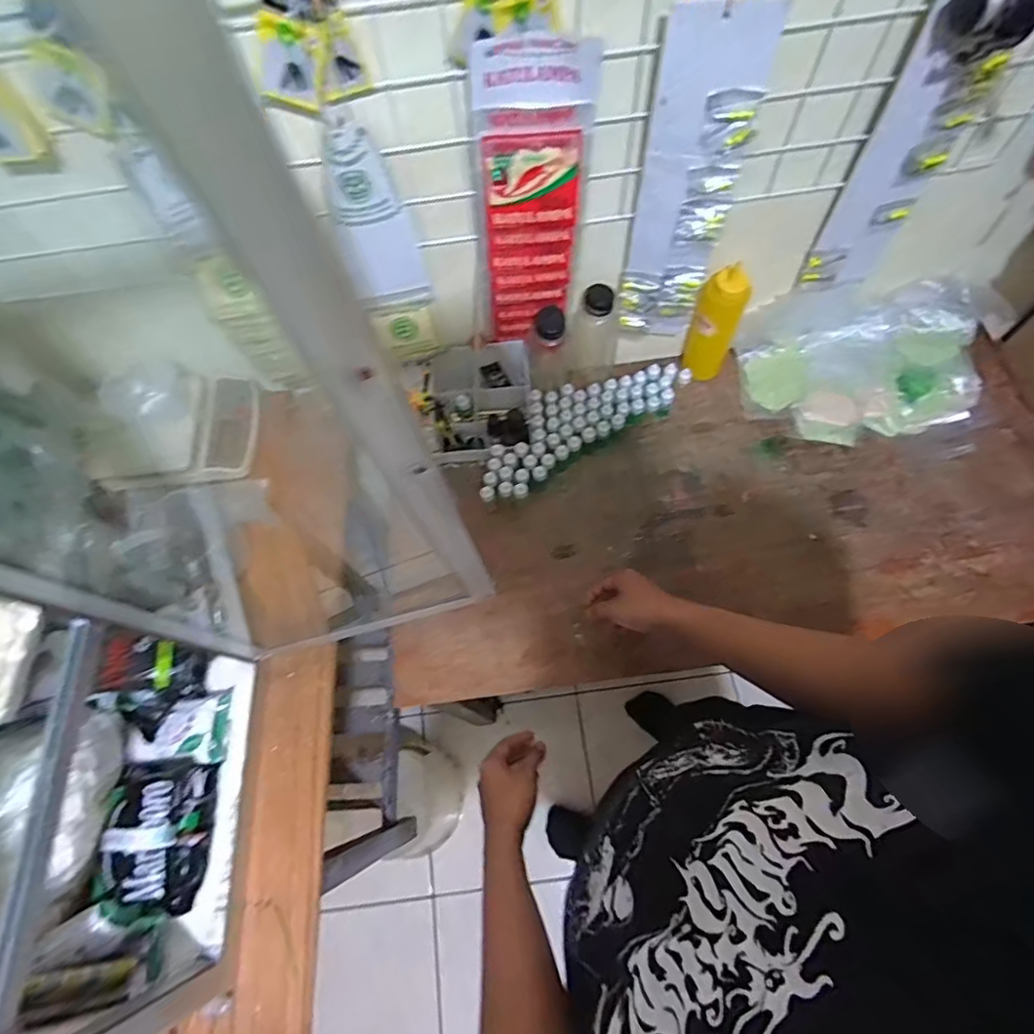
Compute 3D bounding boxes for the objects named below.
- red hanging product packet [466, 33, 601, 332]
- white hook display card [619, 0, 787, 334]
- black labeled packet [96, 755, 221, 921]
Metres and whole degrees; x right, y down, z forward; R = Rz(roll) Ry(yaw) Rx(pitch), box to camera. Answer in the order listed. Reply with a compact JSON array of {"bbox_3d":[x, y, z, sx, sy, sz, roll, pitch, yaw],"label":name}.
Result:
[{"bbox_3d":[0.022,-0.336,0.643,0.116,0.345,0.039,-12,67,-2],"label":"red hanging product packet"},{"bbox_3d":[0.188,-0.353,0.650,0.103,0.398,0.028,15,68,9],"label":"white hook display card"},{"bbox_3d":[-0.361,0.313,0.562,0.089,0.063,0.137,-2,67,3],"label":"black labeled packet"}]

